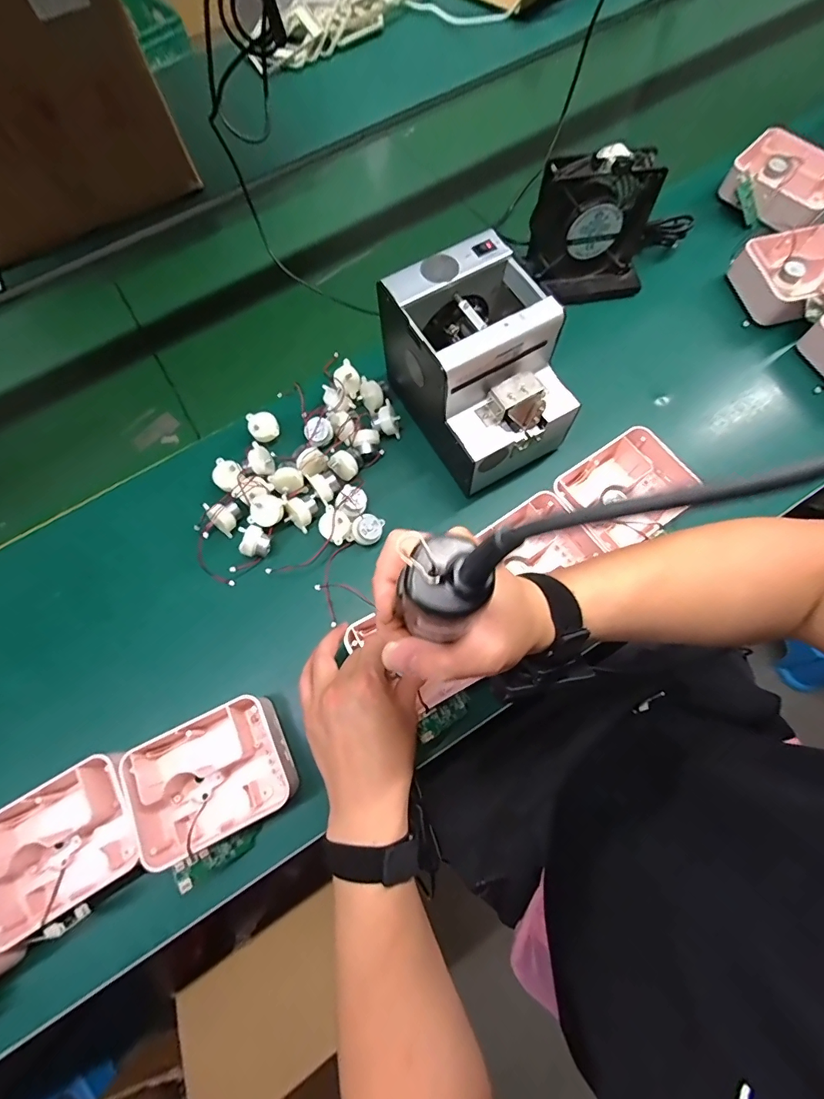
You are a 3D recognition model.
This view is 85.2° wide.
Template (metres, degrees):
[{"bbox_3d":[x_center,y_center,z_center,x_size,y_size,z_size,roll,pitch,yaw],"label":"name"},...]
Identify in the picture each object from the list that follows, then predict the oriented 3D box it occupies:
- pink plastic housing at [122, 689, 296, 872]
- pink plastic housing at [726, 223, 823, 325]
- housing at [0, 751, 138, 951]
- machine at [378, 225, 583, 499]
[{"bbox_3d":[-0.177,0.199,0.396,0.129,0.037,0.100,-25,70,-6],"label":"pink plastic housing"},{"bbox_3d":[0.480,-0.334,0.548,0.134,0.049,0.106,-14,69,-1],"label":"pink plastic housing"},{"bbox_3d":[-0.297,0.251,0.385,0.135,0.040,0.105,-32,71,-8],"label":"housing"},{"bbox_3d":[0.071,-0.180,0.464,0.129,0.150,0.185,-29,70,-7],"label":"machine"}]

